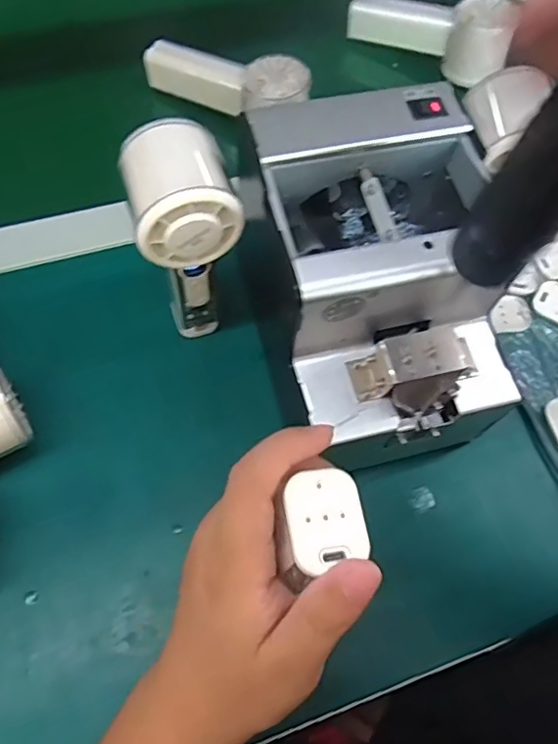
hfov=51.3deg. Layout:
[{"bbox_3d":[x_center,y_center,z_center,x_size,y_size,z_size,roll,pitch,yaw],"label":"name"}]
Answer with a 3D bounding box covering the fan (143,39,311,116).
[{"bbox_3d":[-0.045,-0.243,0.494,0.151,0.047,0.053,17,63,19],"label":"fan"}]

